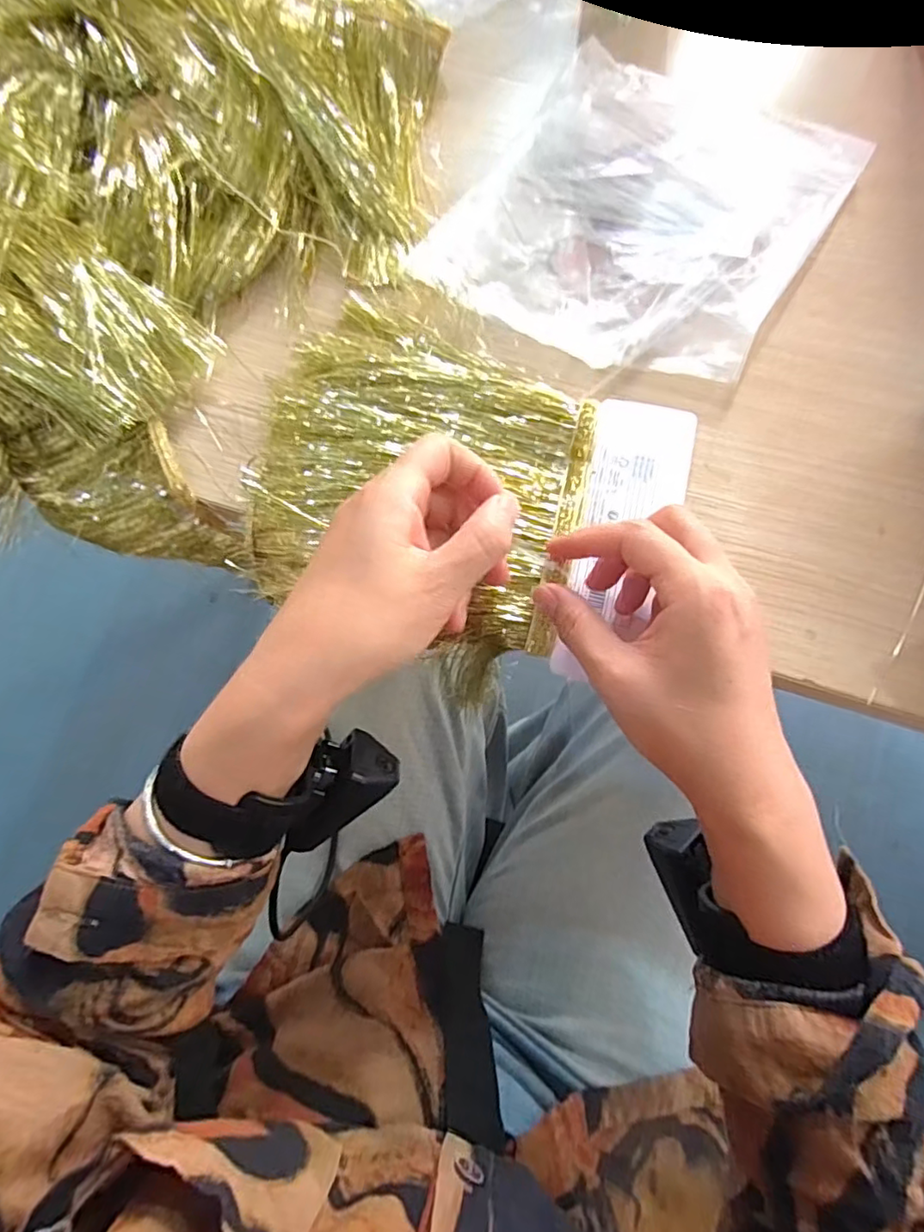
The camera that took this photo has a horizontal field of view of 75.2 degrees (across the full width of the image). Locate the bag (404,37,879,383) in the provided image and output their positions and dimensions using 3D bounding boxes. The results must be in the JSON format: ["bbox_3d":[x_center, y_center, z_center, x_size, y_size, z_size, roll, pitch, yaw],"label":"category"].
[{"bbox_3d":[0.116,-0.251,0.379,0.197,0.025,0.227,29,79,7],"label":"bag"}]

